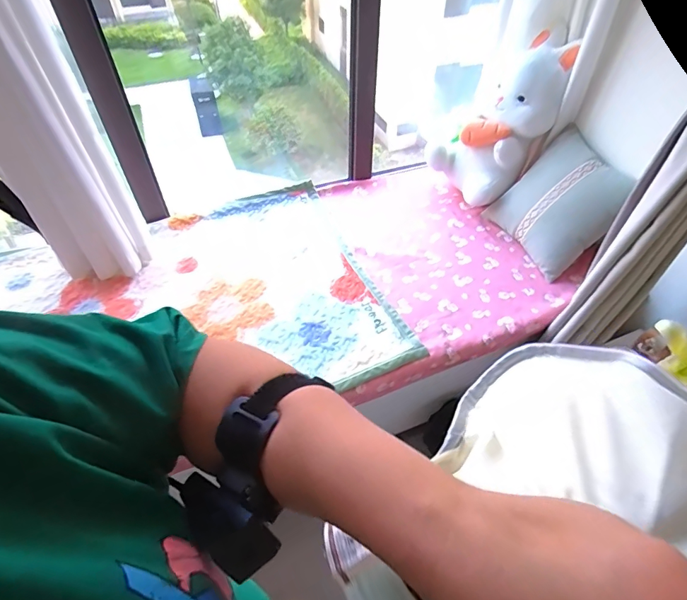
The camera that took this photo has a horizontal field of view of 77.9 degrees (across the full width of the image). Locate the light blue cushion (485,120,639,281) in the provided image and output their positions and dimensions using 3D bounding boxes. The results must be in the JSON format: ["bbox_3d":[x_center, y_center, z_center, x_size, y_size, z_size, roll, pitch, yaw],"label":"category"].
[{"bbox_3d":[0.641,-0.294,1.269,0.078,0.349,0.322,10,38,-46],"label":"light blue cushion"}]

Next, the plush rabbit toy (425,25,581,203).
[{"bbox_3d":[0.506,-0.570,1.365,0.297,0.413,0.270,-26,54,-22],"label":"plush rabbit toy"}]

